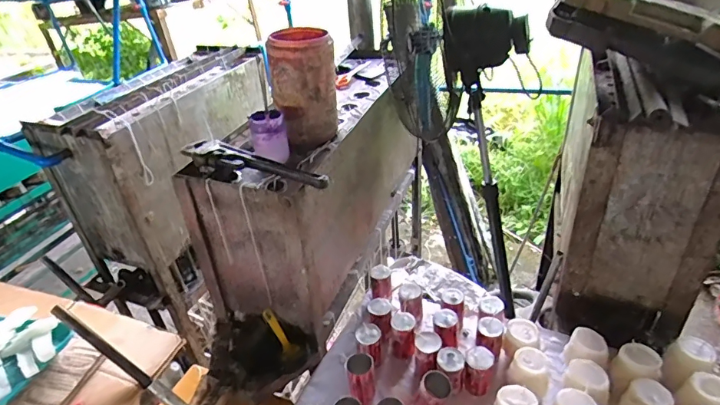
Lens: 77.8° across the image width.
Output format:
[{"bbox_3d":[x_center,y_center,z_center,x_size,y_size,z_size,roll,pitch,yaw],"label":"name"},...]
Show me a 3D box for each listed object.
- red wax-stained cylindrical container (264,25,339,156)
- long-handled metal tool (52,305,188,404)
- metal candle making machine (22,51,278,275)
[{"bbox_3d":[-0.117,-0.241,0.934,0.130,0.208,0.138,-9,35,-6],"label":"red wax-stained cylindrical container"},{"bbox_3d":[-0.354,0.330,0.785,0.434,0.029,0.025,44,41,-9],"label":"long-handled metal tool"},{"bbox_3d":[-0.643,-0.191,1.521,0.320,0.454,0.684,10,38,21],"label":"metal candle making machine"}]

